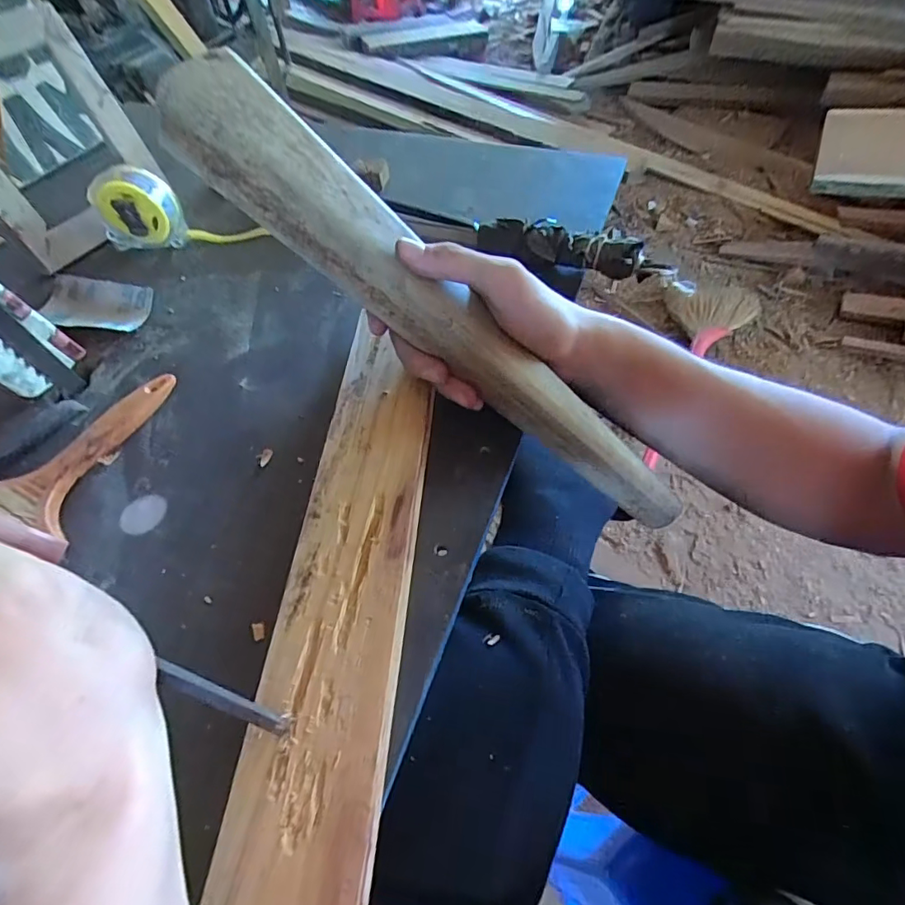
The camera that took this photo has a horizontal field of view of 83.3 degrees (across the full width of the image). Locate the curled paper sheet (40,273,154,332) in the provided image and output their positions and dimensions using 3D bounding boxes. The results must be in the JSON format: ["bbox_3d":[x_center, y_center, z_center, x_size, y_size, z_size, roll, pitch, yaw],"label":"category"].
[{"bbox_3d":[-0.297,-0.122,0.421,0.098,0.011,0.050,10,57,11],"label":"curled paper sheet"}]

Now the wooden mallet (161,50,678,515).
[{"bbox_3d":[0.003,-0.073,0.293,0.351,0.036,0.046,38,61,-13],"label":"wooden mallet"}]

